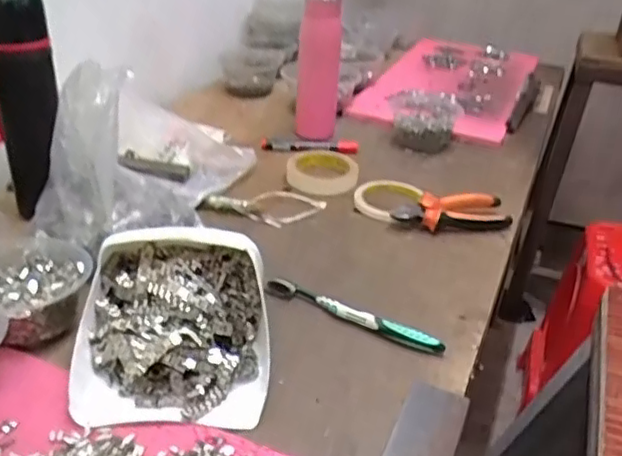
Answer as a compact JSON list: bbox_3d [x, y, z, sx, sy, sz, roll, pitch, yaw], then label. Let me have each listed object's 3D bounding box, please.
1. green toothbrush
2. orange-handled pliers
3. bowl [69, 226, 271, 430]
[{"bbox_3d":[0.039,0.082,0.611,0.183,0.017,0.015,18,33,21],"label":"green toothbrush"},{"bbox_3d":[0.176,-0.020,0.786,0.147,0.033,0.044,-4,32,-15],"label":"orange-handled pliers"},{"bbox_3d":[-0.114,0.075,0.531,0.155,0.079,0.155,2,31,-5],"label":"bowl"}]

